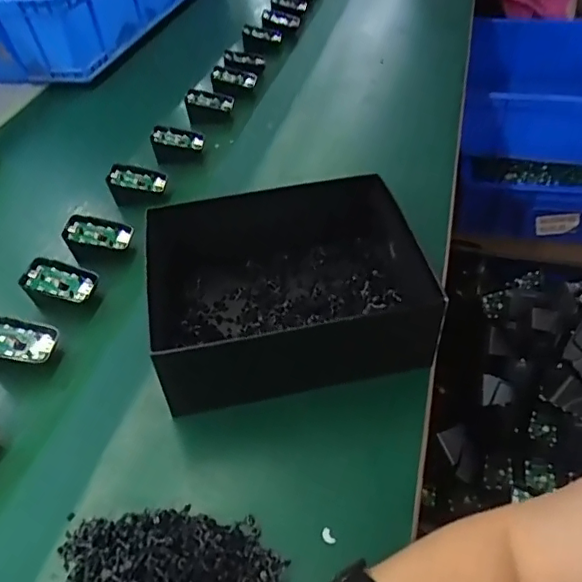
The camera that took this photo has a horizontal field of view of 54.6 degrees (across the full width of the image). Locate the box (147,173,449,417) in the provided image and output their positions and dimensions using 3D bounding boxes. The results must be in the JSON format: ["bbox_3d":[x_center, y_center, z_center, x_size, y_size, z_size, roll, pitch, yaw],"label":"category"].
[{"bbox_3d":[-0.004,-0.012,0.526,0.225,0.087,0.198,-10,44,-4],"label":"box"}]

